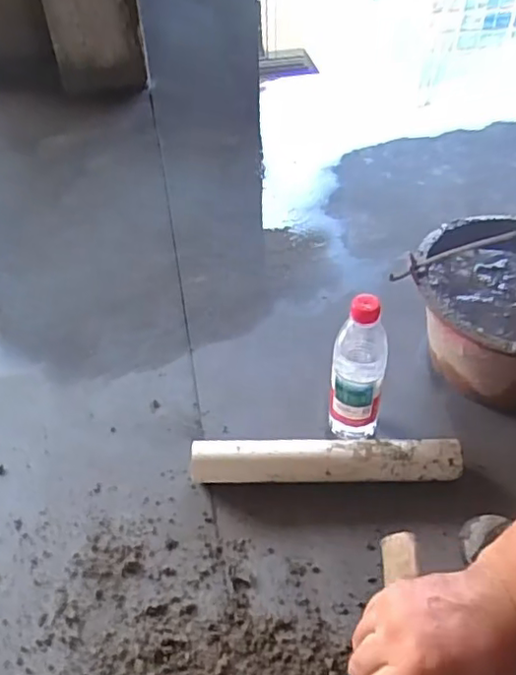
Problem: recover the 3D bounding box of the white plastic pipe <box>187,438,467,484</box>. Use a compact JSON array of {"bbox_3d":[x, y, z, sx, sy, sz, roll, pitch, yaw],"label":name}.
[{"bbox_3d":[0.083,0.157,0.766,0.326,0.056,0.044,-1,45,1],"label":"white plastic pipe"}]

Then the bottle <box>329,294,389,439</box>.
[{"bbox_3d":[0.125,0.044,0.756,0.068,0.228,0.058,9,46,11],"label":"bottle"}]

